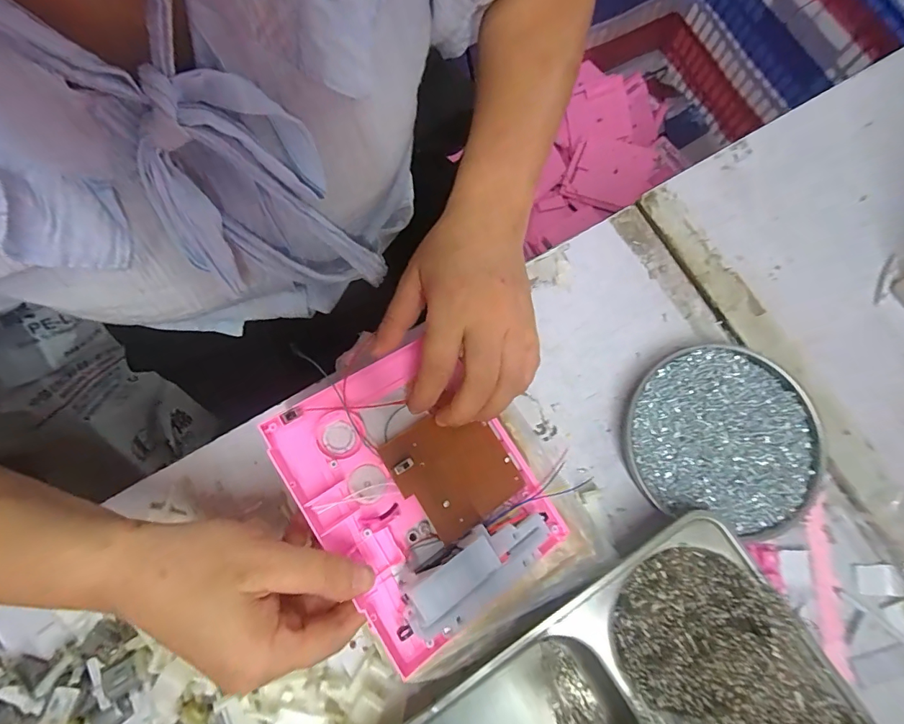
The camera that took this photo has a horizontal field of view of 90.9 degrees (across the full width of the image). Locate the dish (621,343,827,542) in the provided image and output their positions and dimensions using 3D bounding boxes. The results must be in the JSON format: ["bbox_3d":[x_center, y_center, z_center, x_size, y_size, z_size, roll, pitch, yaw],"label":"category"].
[{"bbox_3d":[0.196,0.054,0.324,0.133,0.023,0.126,0,78,0],"label":"dish"}]

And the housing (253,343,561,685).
[{"bbox_3d":[-0.018,0.073,0.270,0.139,0.042,0.170,-30,81,-20],"label":"housing"}]

